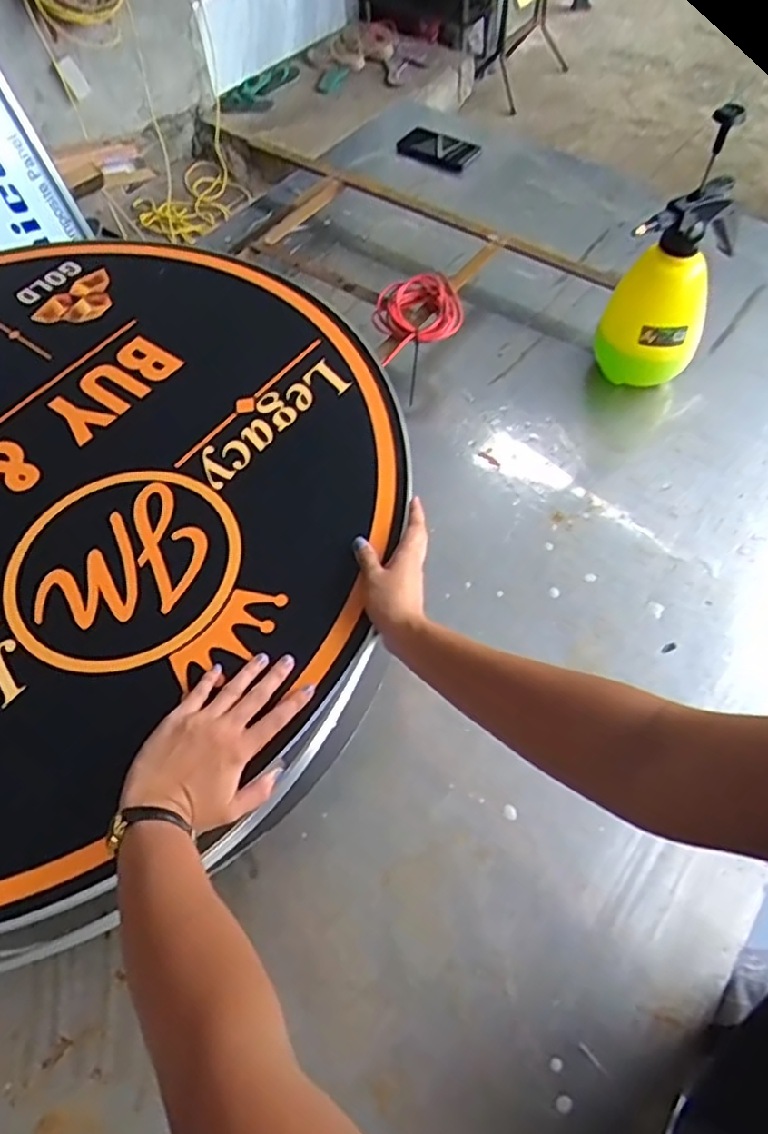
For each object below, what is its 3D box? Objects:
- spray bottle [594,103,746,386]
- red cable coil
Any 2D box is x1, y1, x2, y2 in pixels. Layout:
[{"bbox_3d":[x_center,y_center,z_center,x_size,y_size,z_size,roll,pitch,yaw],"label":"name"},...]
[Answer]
[{"bbox_3d":[0.366,-0.375,0.838,0.130,0.312,0.143,21,62,14],"label":"spray bottle"},{"bbox_3d":[0.052,-0.366,0.960,0.127,0.064,0.110,-11,58,-5],"label":"red cable coil"}]

